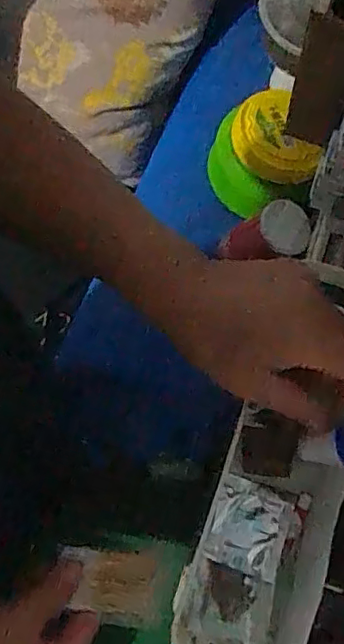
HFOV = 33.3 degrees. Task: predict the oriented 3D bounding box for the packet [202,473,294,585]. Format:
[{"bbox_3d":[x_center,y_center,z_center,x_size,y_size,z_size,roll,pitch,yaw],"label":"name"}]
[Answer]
[{"bbox_3d":[0.058,0.156,0.436,0.055,0.011,0.063,18,74,7],"label":"packet"}]

